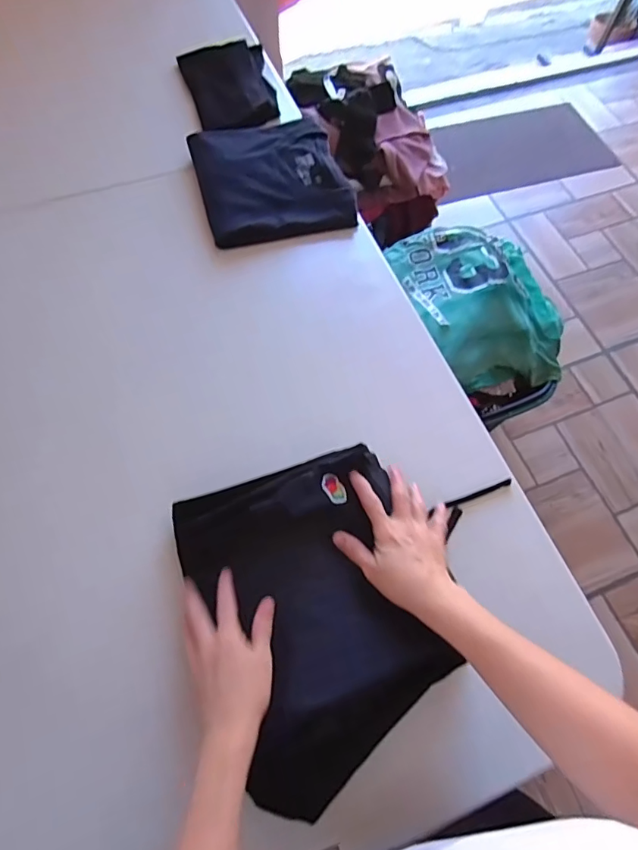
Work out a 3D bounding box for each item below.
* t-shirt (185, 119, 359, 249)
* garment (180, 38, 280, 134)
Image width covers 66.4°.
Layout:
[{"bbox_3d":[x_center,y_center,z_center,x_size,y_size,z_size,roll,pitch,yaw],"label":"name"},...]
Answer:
[{"bbox_3d":[-0.075,-0.387,0.758,0.217,0.042,0.217,-14,68,-7],"label":"t-shirt"},{"bbox_3d":[-0.153,-0.604,0.860,0.152,0.030,0.202,-18,69,-9],"label":"garment"}]

